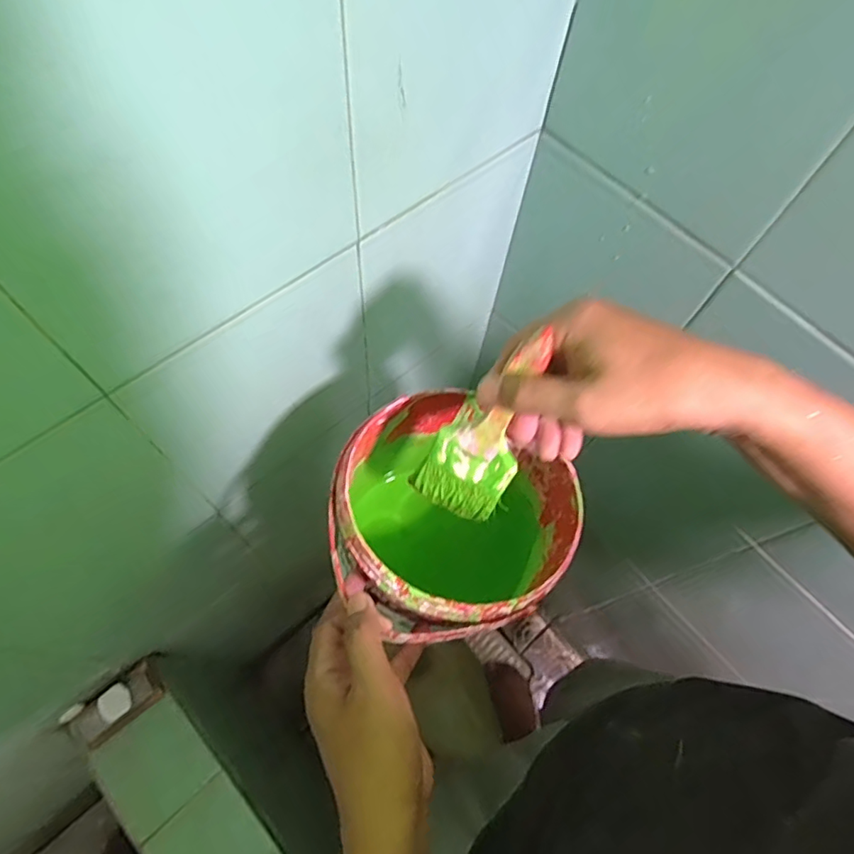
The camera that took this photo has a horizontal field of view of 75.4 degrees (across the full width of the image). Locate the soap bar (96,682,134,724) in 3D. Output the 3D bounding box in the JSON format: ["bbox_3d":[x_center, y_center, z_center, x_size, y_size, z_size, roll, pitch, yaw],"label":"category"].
[{"bbox_3d":[-0.383,0.339,0.681,0.035,0.018,0.039,-38,71,-18],"label":"soap bar"}]

